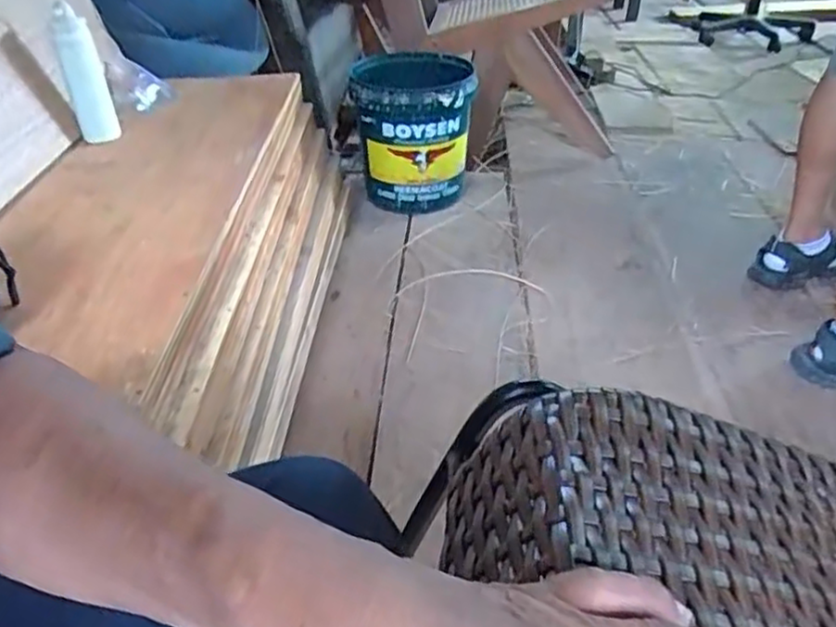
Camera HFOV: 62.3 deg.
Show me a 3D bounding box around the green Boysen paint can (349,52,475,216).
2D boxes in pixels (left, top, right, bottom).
[{"bbox_3d":[-0.006,-0.435,1.724,0.272,0.337,0.296,-1,35,1],"label":"green Boysen paint can"}]

